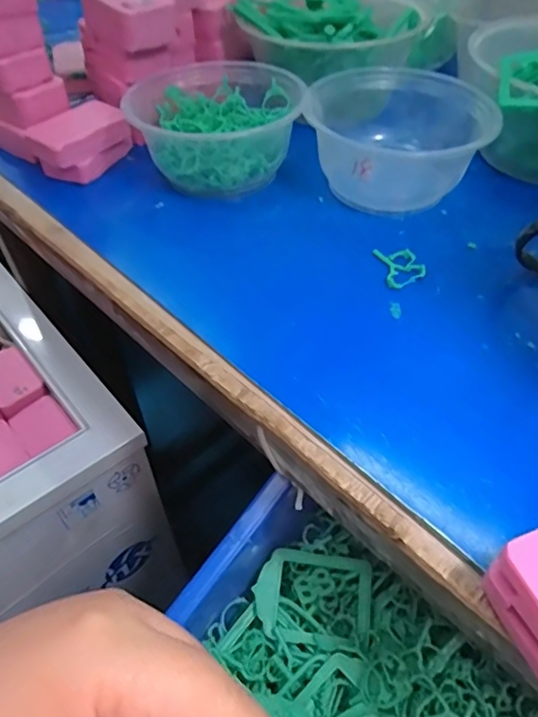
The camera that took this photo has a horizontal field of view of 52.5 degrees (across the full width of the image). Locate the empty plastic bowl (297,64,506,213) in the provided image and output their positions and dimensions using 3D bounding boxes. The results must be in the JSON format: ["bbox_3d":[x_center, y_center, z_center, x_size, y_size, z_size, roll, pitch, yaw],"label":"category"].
[{"bbox_3d":[0.089,-0.163,0.404,0.118,0.066,0.108,-1,48,1],"label":"empty plastic bowl"}]

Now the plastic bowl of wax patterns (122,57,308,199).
[{"bbox_3d":[-0.036,-0.186,0.436,0.125,0.064,0.144,6,48,7],"label":"plastic bowl of wax patterns"}]

